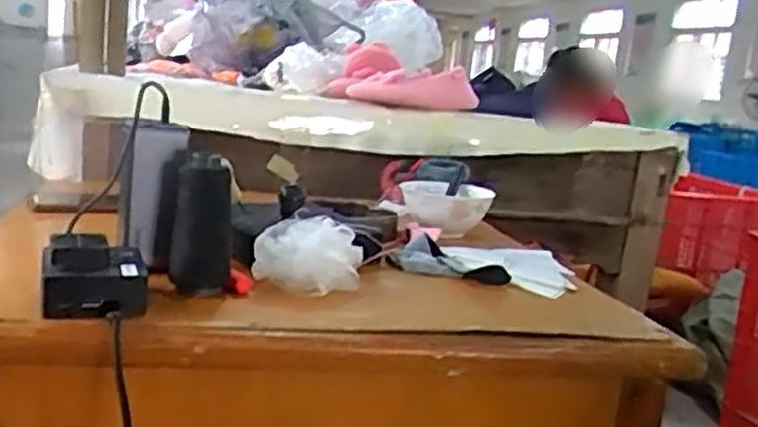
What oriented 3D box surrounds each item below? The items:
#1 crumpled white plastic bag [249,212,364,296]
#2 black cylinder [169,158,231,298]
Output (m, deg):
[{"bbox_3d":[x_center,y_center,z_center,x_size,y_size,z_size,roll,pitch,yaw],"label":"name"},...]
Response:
[{"bbox_3d":[-0.062,0.034,0.668,0.094,0.049,0.071,6,10,-3],"label":"crumpled white plastic bag"},{"bbox_3d":[-0.142,0.010,0.617,0.045,0.109,0.033,4,10,-13],"label":"black cylinder"}]

